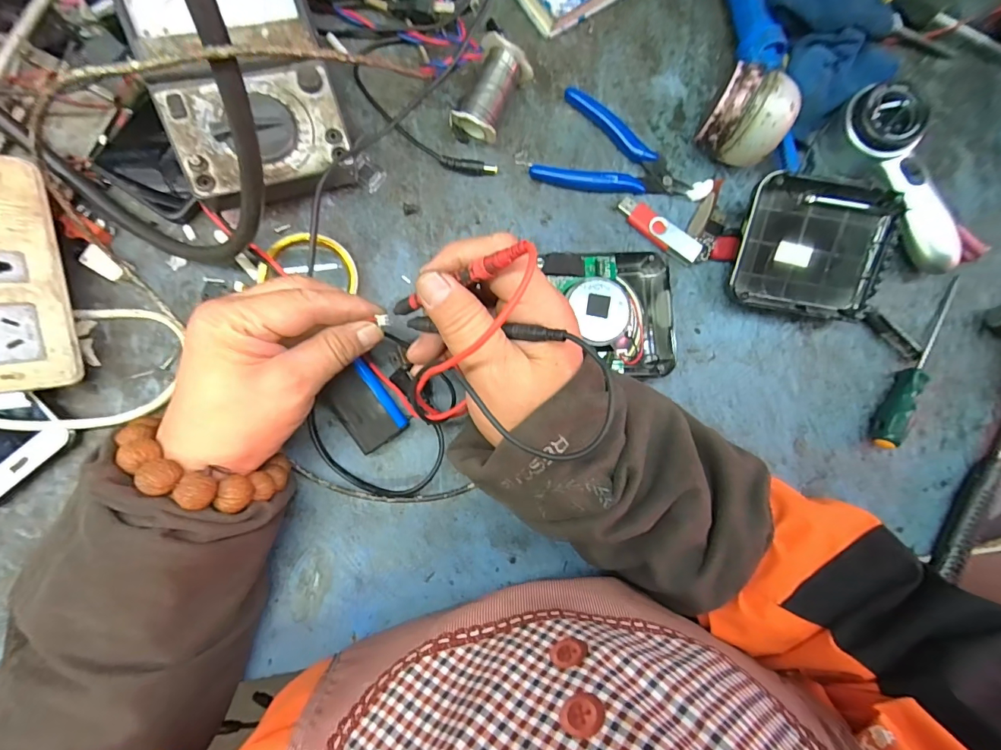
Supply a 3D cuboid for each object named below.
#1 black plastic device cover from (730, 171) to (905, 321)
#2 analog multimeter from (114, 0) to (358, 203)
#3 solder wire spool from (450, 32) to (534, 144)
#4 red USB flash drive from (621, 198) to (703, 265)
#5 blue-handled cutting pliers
[{"bbox_3d":[0.236,-0.094,0.330,0.110,0.021,0.092,10,105,2],"label":"black plastic device cover"},{"bbox_3d":[-0.177,-0.213,0.294,0.111,0.032,0.187,-19,86,-5],"label":"analog multimeter"},{"bbox_3d":[-0.008,-0.218,0.336,0.040,0.039,0.065,30,83,0],"label":"solder wire spool"},{"bbox_3d":[0.126,-0.115,0.347,0.072,0.012,0.020,39,83,1],"label":"red USB flash drive"},{"bbox_3d":[0.094,-0.179,0.352,0.121,0.012,0.075,14,83,-2],"label":"blue-handled cutting pliers"}]

